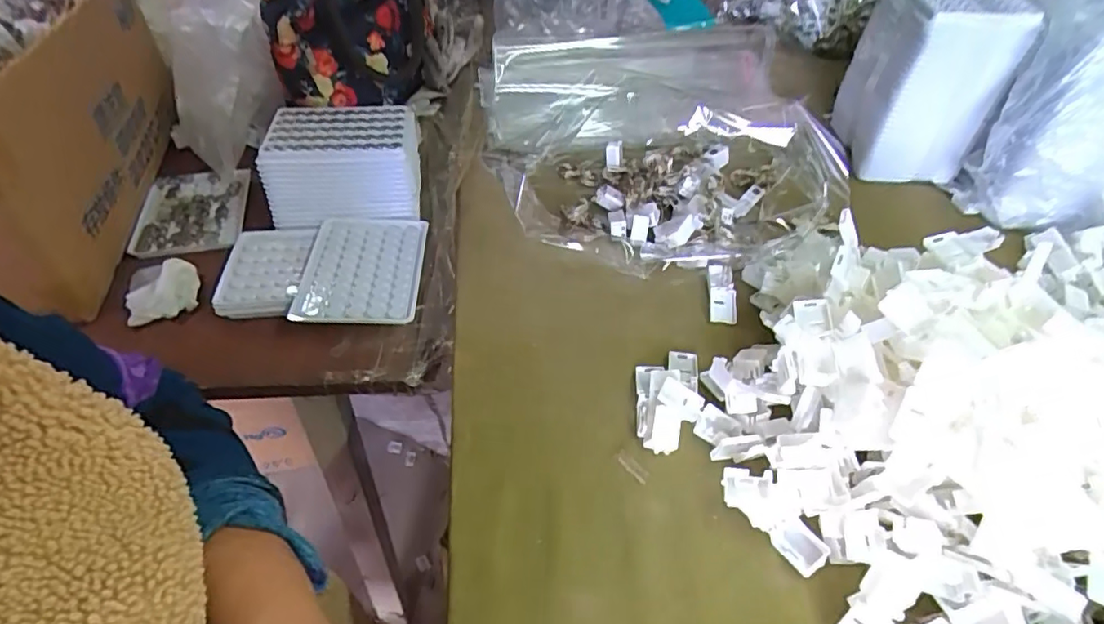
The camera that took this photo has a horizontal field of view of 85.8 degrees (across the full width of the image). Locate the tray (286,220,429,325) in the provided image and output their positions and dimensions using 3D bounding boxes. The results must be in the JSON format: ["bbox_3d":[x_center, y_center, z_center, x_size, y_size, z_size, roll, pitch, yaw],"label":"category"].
[{"bbox_3d":[-0.160,-0.035,0.500,0.097,0.016,0.121,0,45,-3],"label":"tray"}]

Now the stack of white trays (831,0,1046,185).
[{"bbox_3d":[0.360,-0.231,0.579,0.098,0.157,0.121,6,45,3],"label":"stack of white trays"}]

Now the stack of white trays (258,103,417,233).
[{"bbox_3d":[-0.190,-0.140,0.548,0.133,0.064,0.097,-5,42,-6],"label":"stack of white trays"}]

